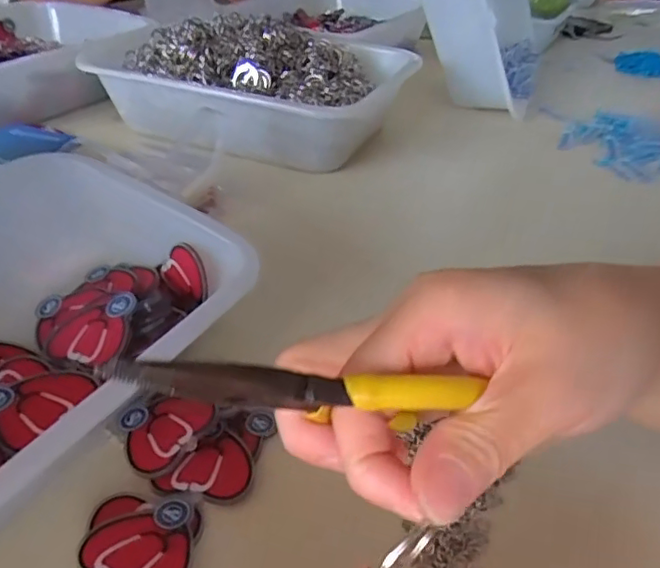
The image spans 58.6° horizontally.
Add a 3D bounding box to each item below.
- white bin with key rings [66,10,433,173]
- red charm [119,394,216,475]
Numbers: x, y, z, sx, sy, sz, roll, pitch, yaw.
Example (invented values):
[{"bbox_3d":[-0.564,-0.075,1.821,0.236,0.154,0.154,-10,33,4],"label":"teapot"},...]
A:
[{"bbox_3d":[-0.091,-0.229,0.659,0.334,0.097,0.224,13,38,14],"label":"white bin with key rings"},{"bbox_3d":[-0.092,0.078,0.316,0.048,0.004,0.047,12,46,28],"label":"red charm"}]

